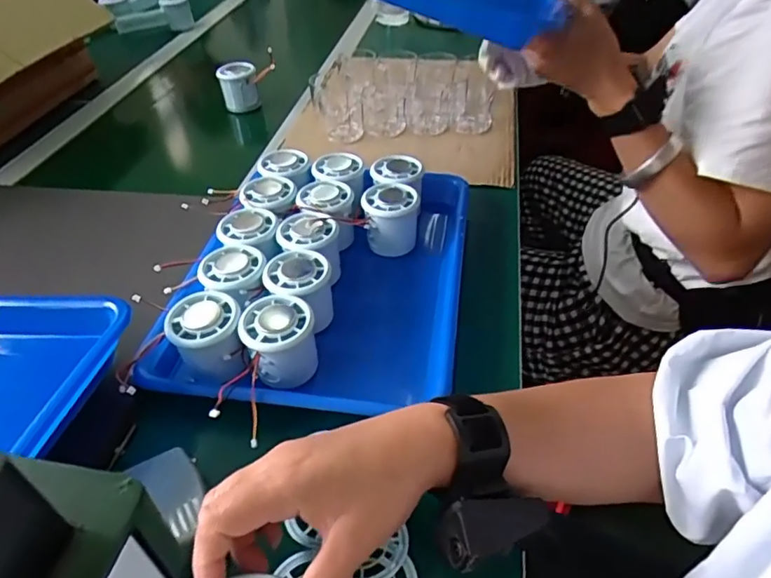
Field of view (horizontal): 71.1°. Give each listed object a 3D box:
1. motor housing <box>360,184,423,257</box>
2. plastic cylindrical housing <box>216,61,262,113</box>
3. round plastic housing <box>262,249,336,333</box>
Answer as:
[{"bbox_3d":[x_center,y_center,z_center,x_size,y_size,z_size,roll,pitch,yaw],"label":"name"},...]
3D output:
[{"bbox_3d":[0.007,-0.070,0.558,0.056,0.061,0.058,-10,43,-6],"label":"motor housing"},{"bbox_3d":[-0.229,-0.316,0.848,0.053,0.067,0.053,-2,43,2],"label":"plastic cylindrical housing"},{"bbox_3d":[-0.074,0.002,0.475,0.054,0.052,0.061,13,45,17],"label":"round plastic housing"}]

